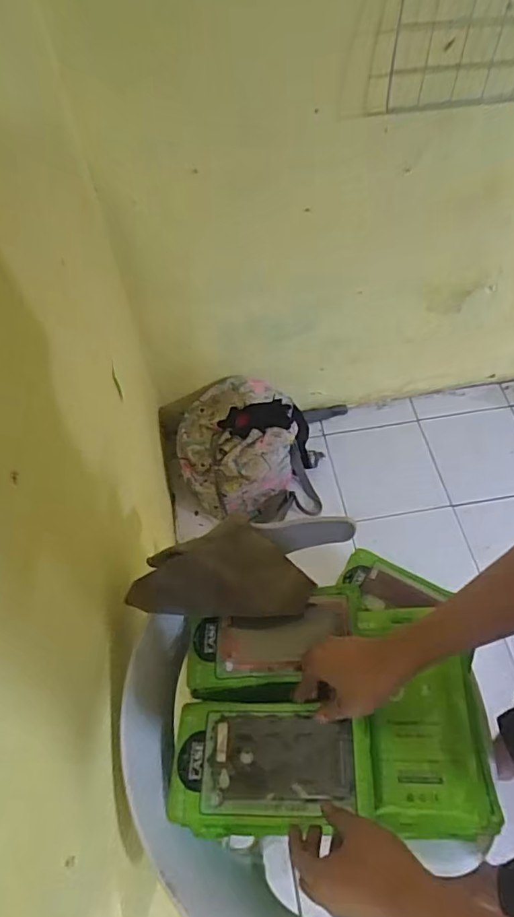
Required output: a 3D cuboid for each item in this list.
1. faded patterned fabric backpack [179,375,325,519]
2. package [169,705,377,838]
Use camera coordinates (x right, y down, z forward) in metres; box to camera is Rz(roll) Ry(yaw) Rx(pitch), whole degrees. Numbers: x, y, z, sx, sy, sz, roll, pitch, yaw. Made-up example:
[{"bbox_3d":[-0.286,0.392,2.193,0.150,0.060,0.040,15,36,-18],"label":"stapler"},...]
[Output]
[{"bbox_3d":[-0.020,-0.017,1.457,0.387,0.238,0.324,0,59,2],"label":"faded patterned fabric backpack"},{"bbox_3d":[0.012,0.327,0.560,0.211,0.025,0.121,-6,56,13],"label":"package"}]

